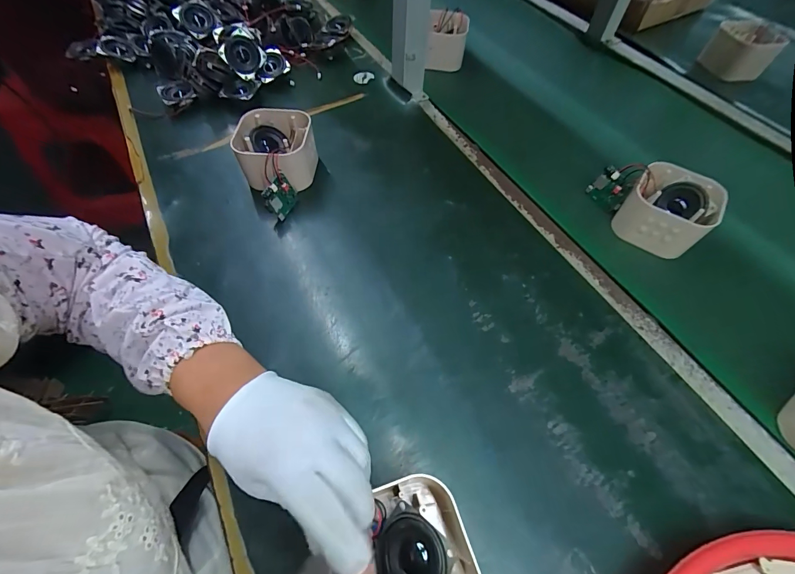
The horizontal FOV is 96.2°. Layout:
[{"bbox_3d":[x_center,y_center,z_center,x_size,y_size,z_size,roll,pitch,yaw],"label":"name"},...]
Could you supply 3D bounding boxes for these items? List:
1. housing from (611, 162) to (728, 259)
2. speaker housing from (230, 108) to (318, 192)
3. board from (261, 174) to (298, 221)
[{"bbox_3d":[0.320,-0.090,0.422,0.087,0.055,0.088,36,65,19],"label":"housing"},{"bbox_3d":[-0.152,-0.167,0.452,0.096,0.059,0.108,-10,59,-7],"label":"speaker housing"},{"bbox_3d":[-0.142,-0.108,0.433,0.006,0.041,0.046,11,53,26],"label":"board"}]

